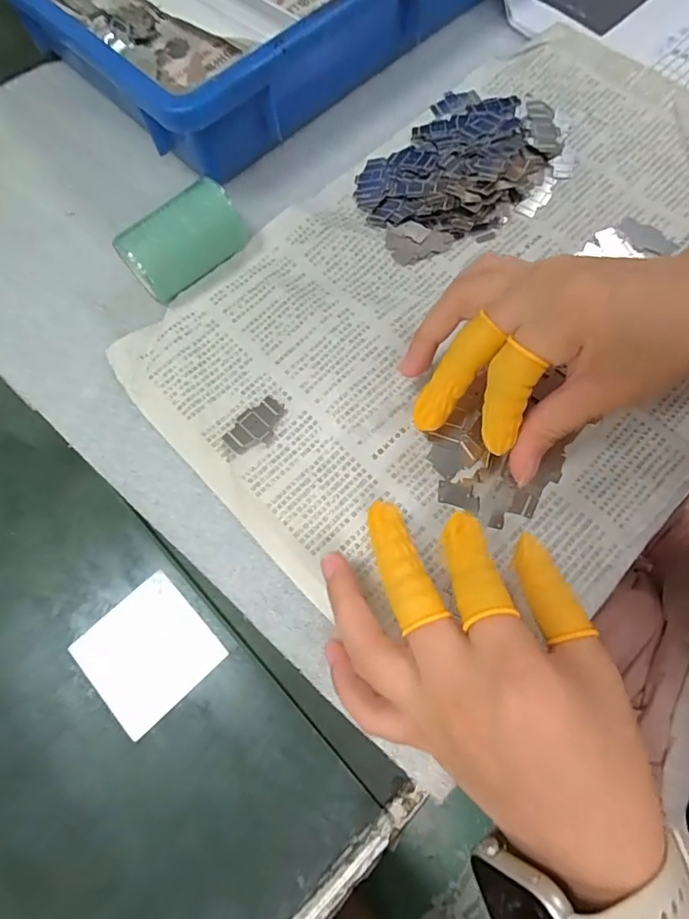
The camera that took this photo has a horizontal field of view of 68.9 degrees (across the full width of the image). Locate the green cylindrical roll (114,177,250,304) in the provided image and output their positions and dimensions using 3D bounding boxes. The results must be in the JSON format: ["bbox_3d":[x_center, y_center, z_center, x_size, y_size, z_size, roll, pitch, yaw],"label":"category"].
[{"bbox_3d":[-0.090,-0.121,0.286,0.066,0.037,0.032,-36,75,-9],"label":"green cylindrical roll"}]

